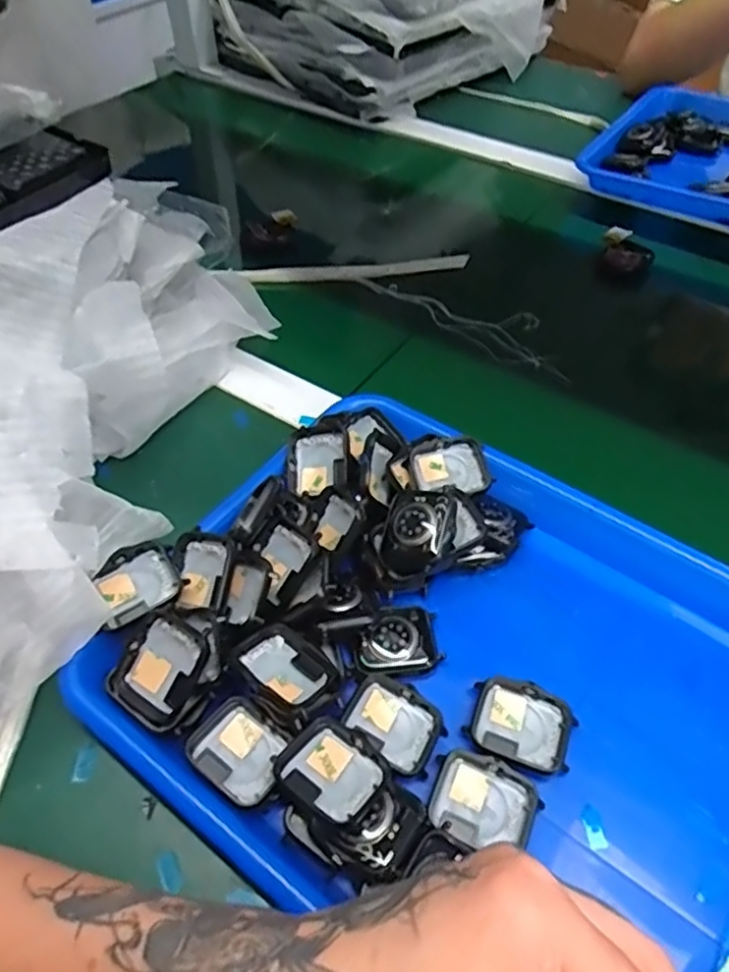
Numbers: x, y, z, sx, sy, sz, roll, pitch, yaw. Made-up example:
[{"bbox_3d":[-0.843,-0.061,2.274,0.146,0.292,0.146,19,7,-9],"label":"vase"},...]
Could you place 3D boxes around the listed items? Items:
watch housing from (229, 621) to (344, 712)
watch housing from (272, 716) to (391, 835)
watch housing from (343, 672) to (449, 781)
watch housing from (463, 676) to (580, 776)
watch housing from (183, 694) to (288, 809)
[{"bbox_3d":[-0.036,0.085,0.308,0.044,0.014,0.042,40,44,17],"label":"watch housing"},{"bbox_3d":[-0.013,0.121,0.282,0.043,0.009,0.037,33,58,24],"label":"watch housing"},{"bbox_3d":[0.015,0.111,0.312,0.045,0.007,0.033,34,58,25],"label":"watch housing"},{"bbox_3d":[0.073,0.112,0.311,0.046,0.007,0.037,19,53,15],"label":"watch housing"},{"bbox_3d":[-0.055,0.119,0.296,0.041,0.012,0.035,30,57,23],"label":"watch housing"}]

